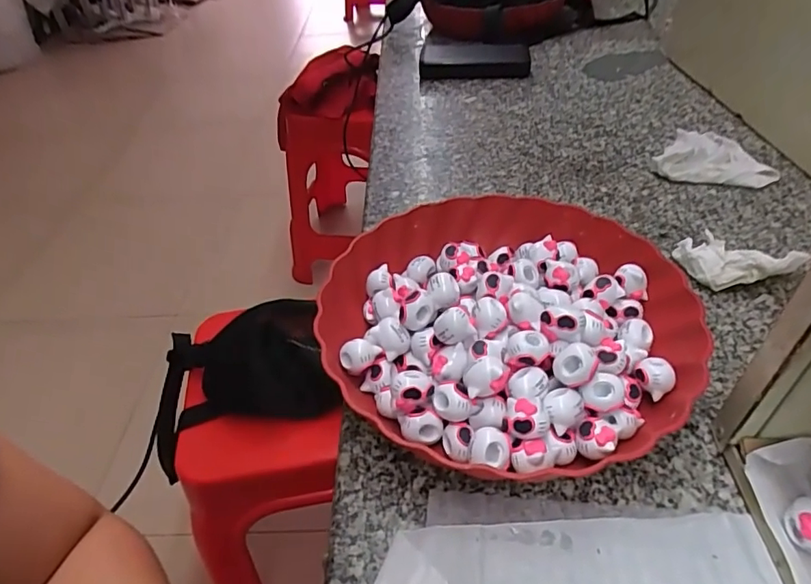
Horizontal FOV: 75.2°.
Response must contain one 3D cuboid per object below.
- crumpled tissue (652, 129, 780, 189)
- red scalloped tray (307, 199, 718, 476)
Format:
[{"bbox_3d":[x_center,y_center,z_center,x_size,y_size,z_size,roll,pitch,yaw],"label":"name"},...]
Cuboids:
[{"bbox_3d":[0.328,-0.139,0.549,0.105,0.018,0.121,28,52,30],"label":"crumpled tissue"},{"bbox_3d":[0.068,0.017,0.367,0.241,0.061,0.240,21,47,25],"label":"red scalloped tray"}]

